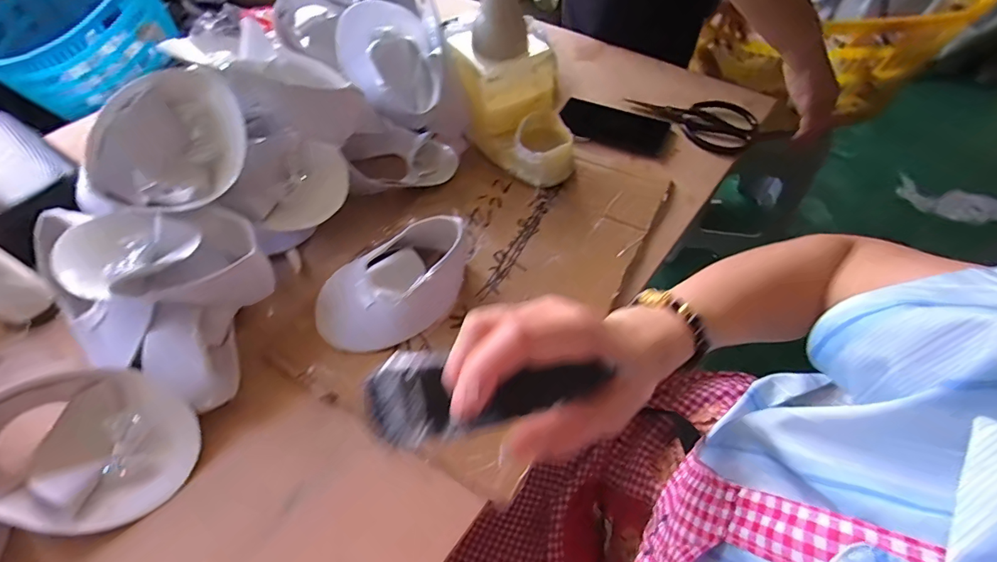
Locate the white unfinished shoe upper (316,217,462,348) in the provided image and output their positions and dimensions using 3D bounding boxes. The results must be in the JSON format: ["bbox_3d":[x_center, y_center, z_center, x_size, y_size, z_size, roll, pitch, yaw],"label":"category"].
[{"bbox_3d":[-0.102,0.002,0.449,0.165,0.059,0.093,-25,58,-15],"label":"white unfinished shoe upper"}]

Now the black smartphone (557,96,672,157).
[{"bbox_3d":[0.163,-0.221,0.637,0.151,0.013,0.067,23,59,17],"label":"black smartphone"}]

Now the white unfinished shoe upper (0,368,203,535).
[{"bbox_3d":[-0.340,0.132,0.365,0.169,0.055,0.119,10,56,9],"label":"white unfinished shoe upper"}]

